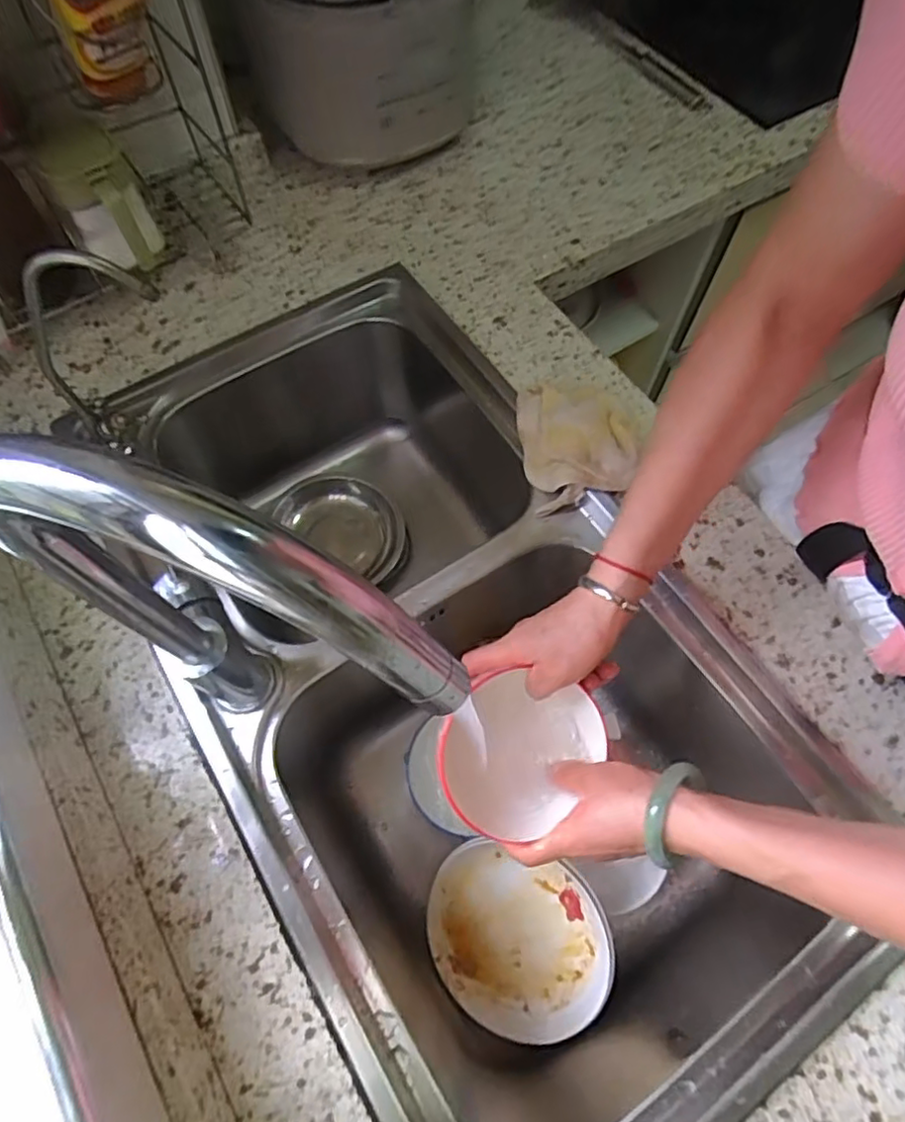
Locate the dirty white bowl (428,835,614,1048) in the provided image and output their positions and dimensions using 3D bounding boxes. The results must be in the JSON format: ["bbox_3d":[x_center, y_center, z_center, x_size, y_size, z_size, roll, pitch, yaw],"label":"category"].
[{"bbox_3d":[0.058,0.339,0.563,0.162,0.043,0.162,-2,83,19],"label":"dirty white bowl"}]

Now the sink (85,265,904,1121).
[{"bbox_3d":[-0.007,0.086,0.606,0.424,0.211,0.743,-30,69,-14],"label":"sink"}]

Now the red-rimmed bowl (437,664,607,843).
[{"bbox_3d":[0.047,0.144,0.467,0.106,0.051,0.119,41,71,17],"label":"red-rimmed bowl"}]

